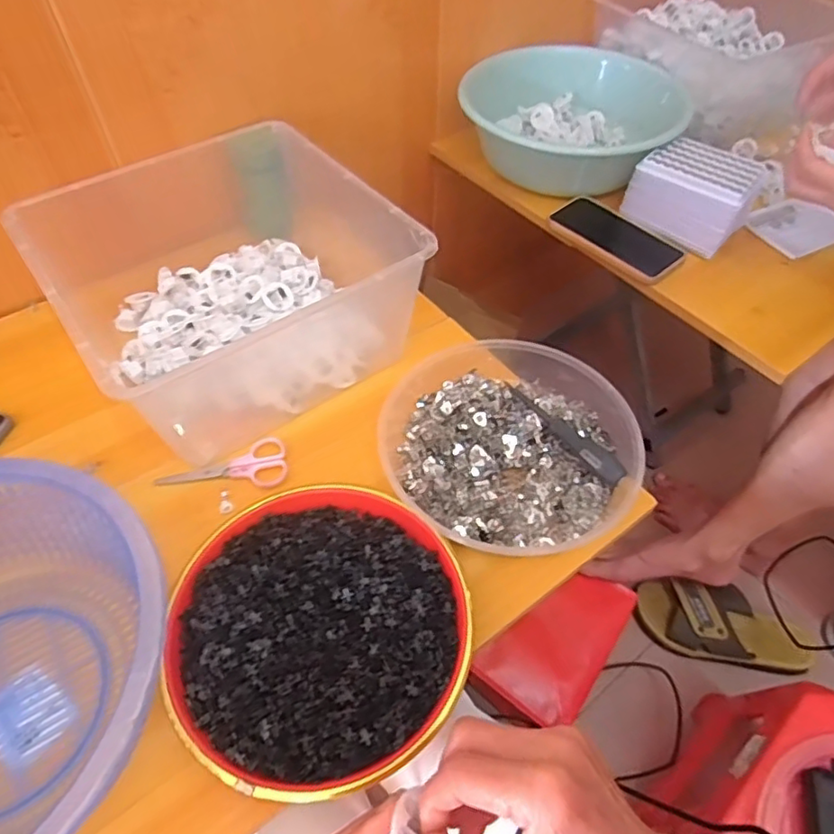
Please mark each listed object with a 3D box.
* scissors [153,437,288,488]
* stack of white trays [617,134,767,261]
[{"bbox_3d":[-0.177,0.043,0.540,0.114,0.005,0.050,-3,53,-3],"label":"scissors"},{"bbox_3d":[0.338,-0.276,0.725,0.138,0.078,0.092,31,59,20],"label":"stack of white trays"}]

